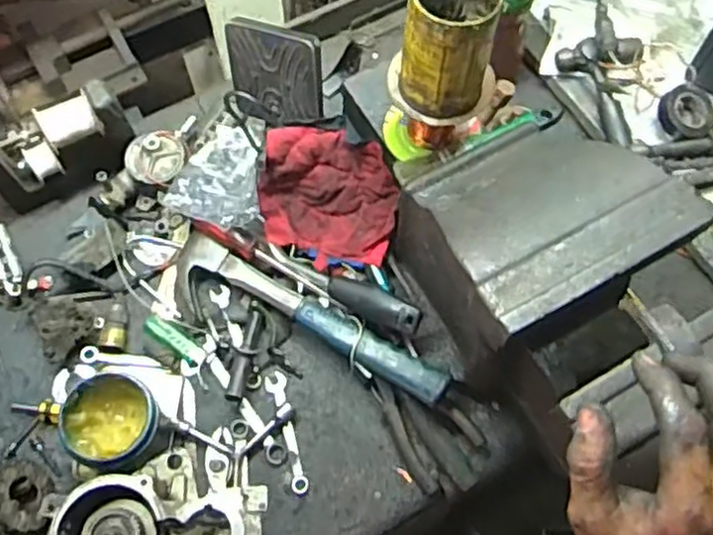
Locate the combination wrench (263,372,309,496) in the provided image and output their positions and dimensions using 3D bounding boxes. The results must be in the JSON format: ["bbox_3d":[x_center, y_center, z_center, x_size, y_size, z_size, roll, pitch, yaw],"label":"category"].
[{"bbox_3d":[-0.072,0.173,0.740,0.021,0.007,0.127,-14,67,-6],"label":"combination wrench"}]

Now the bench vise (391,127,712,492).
[{"bbox_3d":[0.179,0.021,0.636,0.195,0.225,0.315,-25,69,-11],"label":"bench vise"}]

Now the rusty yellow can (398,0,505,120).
[{"bbox_3d":[0.077,-0.192,0.601,0.075,0.112,0.081,7,67,3],"label":"rusty yellow can"}]

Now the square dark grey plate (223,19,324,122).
[{"bbox_3d":[-0.080,-0.193,0.706,0.103,0.094,0.013,20,45,18],"label":"square dark grey plate"}]

